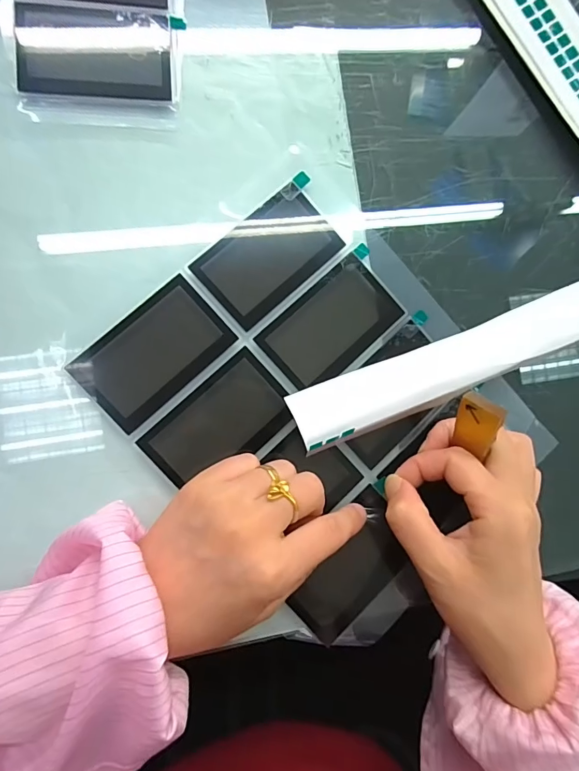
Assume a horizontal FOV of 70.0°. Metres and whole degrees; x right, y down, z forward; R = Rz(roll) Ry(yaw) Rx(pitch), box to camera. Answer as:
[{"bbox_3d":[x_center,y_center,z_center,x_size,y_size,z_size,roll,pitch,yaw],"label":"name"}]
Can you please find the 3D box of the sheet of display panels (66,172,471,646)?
[{"bbox_3d":[0.016,0.011,0.253,0.177,0.008,0.223,-43,93,-8],"label":"sheet of display panels"}]

